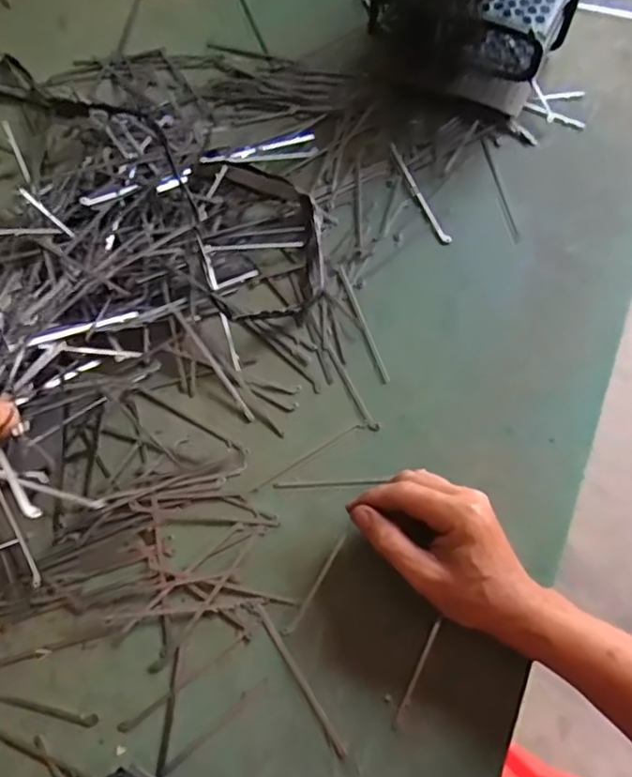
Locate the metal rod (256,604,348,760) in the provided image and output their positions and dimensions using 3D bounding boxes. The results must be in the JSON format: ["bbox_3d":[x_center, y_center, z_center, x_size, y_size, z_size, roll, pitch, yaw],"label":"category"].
[{"bbox_3d":[-0.010,0.189,0.410,0.006,0.004,0.105,-30,72,-10],"label":"metal rod"}]

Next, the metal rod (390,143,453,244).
[{"bbox_3d":[0.089,-0.169,0.543,0.008,0.006,0.108,-24,71,-8],"label":"metal rod"}]

